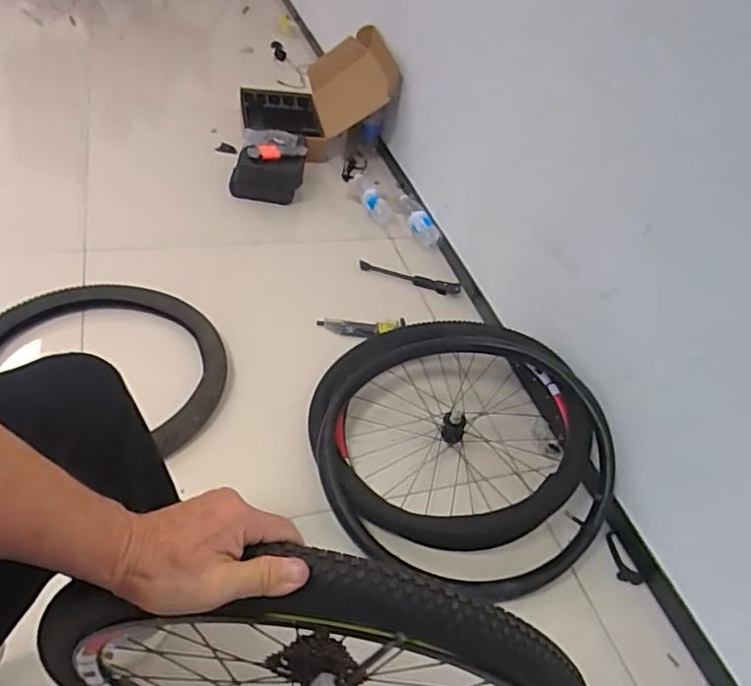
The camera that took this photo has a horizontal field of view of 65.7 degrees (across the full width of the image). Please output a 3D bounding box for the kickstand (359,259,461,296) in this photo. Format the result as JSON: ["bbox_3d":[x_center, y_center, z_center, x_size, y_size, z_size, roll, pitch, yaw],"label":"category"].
[{"bbox_3d":[0.086,-0.166,1.509,0.274,0.025,0.038,19,44,5],"label":"kickstand"}]

